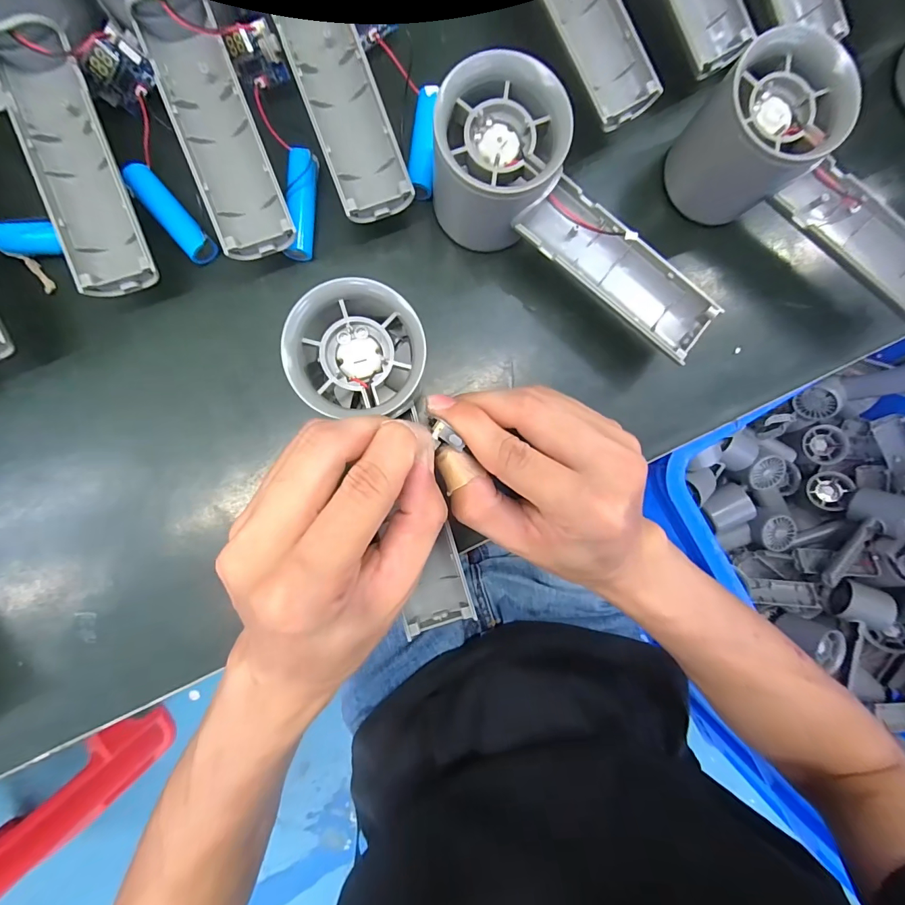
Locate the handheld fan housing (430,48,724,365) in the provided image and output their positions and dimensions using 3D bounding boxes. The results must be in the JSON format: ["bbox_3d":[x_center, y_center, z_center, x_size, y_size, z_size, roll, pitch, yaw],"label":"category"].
[{"bbox_3d":[0.062,-0.108,0.200,0.155,0.058,0.054,31,89,-4],"label":"handheld fan housing"}]

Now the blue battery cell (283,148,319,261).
[{"bbox_3d":[-0.077,-0.126,0.212,0.013,0.012,0.053,5,91,-4],"label":"blue battery cell"}]

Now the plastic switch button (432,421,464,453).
[{"bbox_3d":[-0.002,-0.006,0.168,0.014,0.004,0.006,39,88,9],"label":"plastic switch button"}]

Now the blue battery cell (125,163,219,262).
[{"bbox_3d":[-0.141,-0.120,0.207,0.014,0.014,0.054,-39,94,-2],"label":"blue battery cell"}]

